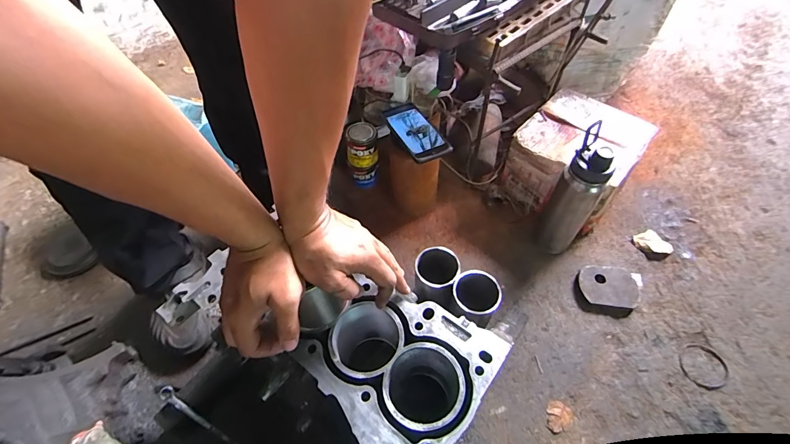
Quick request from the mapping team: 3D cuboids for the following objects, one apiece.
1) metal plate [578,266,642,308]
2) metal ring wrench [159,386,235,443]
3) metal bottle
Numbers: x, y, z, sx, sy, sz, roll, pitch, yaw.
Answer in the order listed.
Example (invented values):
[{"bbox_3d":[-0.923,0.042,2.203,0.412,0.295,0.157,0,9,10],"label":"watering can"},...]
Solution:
[{"bbox_3d":[0.435,0.128,0.745,0.120,0.016,0.086,1,56,5],"label":"metal plate"},{"bbox_3d":[-0.290,0.330,0.594,0.212,0.020,0.017,35,63,3],"label":"metal ring wrench"},{"bbox_3d":[0.337,-0.032,0.716,0.087,0.258,0.064,33,62,22],"label":"metal bottle"}]

